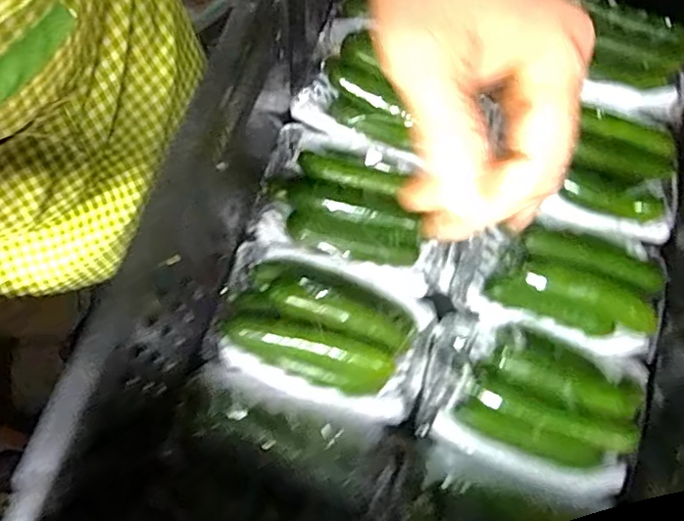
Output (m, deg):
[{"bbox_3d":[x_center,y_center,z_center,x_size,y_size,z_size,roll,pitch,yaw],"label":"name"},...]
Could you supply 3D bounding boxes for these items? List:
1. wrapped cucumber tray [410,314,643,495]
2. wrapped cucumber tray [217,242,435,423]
[{"bbox_3d":[0.158,0.114,0.472,0.177,0.065,0.118,18,74,3],"label":"wrapped cucumber tray"},{"bbox_3d":[-0.018,0.052,0.471,0.166,0.047,0.111,19,74,4],"label":"wrapped cucumber tray"}]

